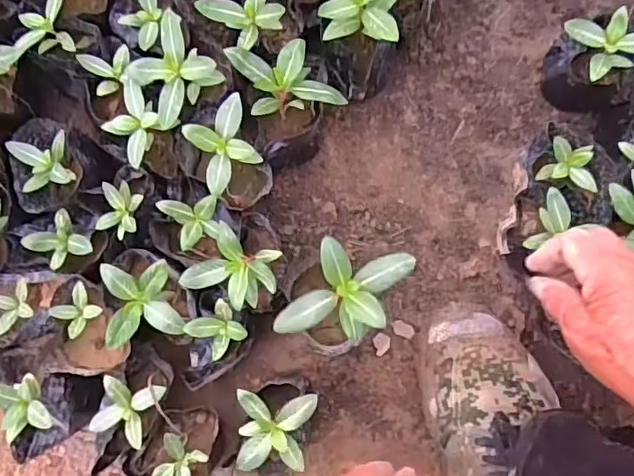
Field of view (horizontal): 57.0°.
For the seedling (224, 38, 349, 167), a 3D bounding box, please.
[{"bbox_3d":[-0.025,-0.117,0.510,0.076,0.106,0.077,-30,80,2],"label":"seedling"}]

